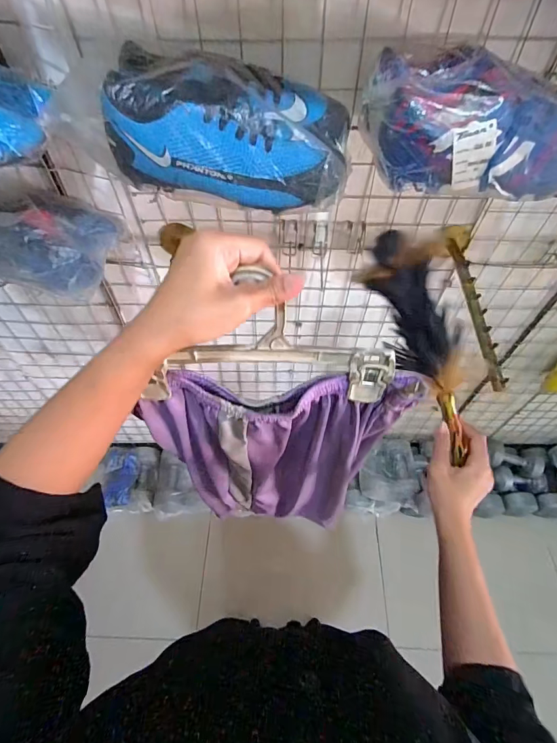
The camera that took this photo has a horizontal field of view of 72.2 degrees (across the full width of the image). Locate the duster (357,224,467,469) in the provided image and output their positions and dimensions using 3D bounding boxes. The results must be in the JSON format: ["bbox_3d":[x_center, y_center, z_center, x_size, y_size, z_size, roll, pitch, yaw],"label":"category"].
[{"bbox_3d":[0.182,-0.030,0.456,0.077,0.054,0.278,-29,103,-18],"label":"duster"}]

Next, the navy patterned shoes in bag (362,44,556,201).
[{"bbox_3d":[0.236,-0.256,0.409,0.288,0.104,0.091,14,58,8],"label":"navy patterned shoes in bag"}]

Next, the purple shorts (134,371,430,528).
[{"bbox_3d":[-0.010,0.122,0.510,0.259,0.401,0.047,6,57,2],"label":"purple shorts"}]

